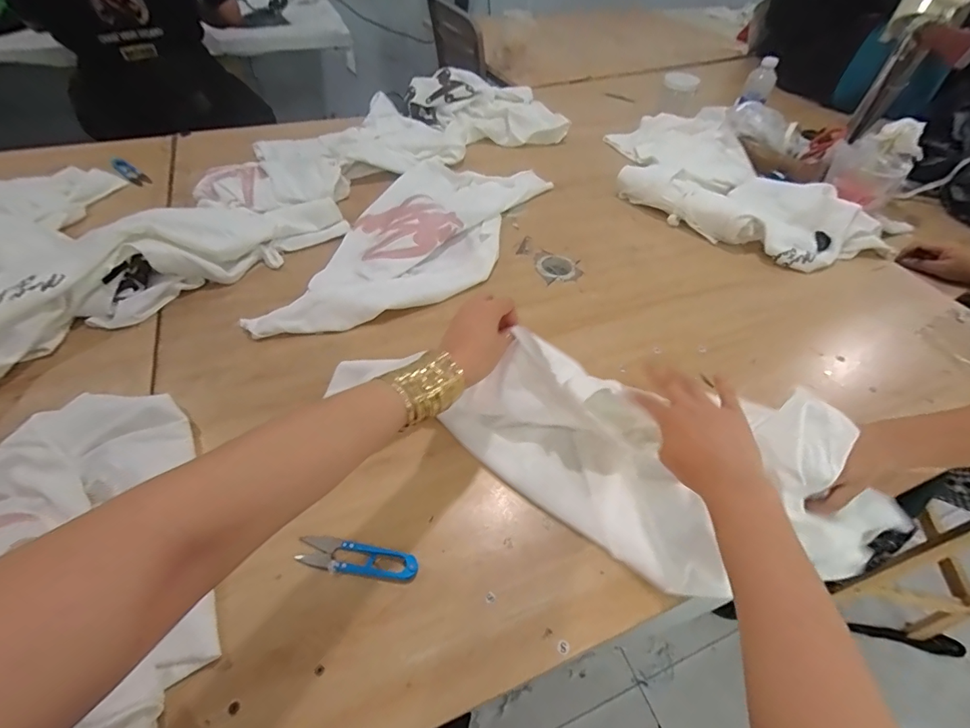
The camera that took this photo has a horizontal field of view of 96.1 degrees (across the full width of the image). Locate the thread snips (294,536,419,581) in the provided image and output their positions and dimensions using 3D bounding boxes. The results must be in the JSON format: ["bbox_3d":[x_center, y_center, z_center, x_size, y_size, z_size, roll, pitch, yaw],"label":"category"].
[{"bbox_3d":[-0.122,0.188,0.420,0.116,0.014,0.029,9,50,3],"label":"thread snips"}]

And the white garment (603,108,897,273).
[{"bbox_3d":[0.455,-0.380,0.895,0.358,0.069,0.565,-16,54,-17],"label":"white garment"}]

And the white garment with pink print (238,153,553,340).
[{"bbox_3d":[-0.107,-0.224,0.746,0.272,0.044,0.582,20,52,12],"label":"white garment with pink print"}]

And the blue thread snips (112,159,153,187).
[{"bbox_3d":[-0.697,-0.379,0.858,0.114,0.018,0.030,35,56,22],"label":"blue thread snips"}]

